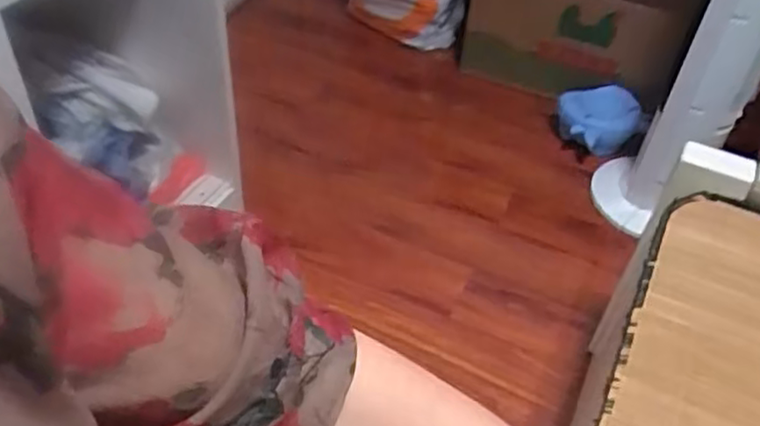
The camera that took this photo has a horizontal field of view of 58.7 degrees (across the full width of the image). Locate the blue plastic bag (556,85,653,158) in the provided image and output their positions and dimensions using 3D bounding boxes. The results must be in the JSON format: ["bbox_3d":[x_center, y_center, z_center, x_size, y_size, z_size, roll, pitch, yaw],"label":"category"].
[{"bbox_3d":[0.525,-0.218,1.626,0.184,0.110,0.149,-20,49,-25],"label":"blue plastic bag"}]

